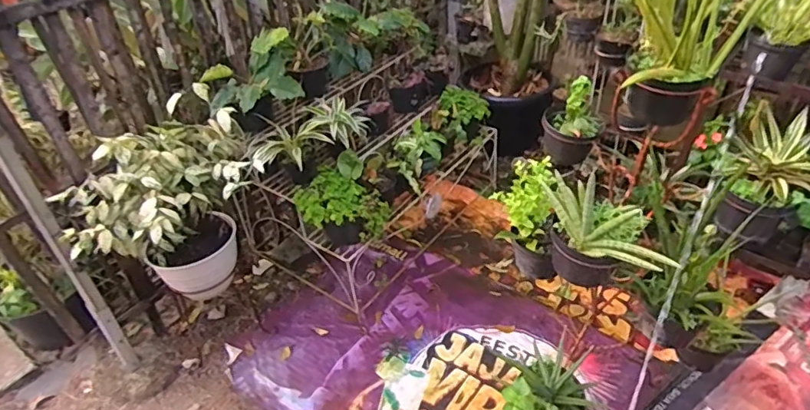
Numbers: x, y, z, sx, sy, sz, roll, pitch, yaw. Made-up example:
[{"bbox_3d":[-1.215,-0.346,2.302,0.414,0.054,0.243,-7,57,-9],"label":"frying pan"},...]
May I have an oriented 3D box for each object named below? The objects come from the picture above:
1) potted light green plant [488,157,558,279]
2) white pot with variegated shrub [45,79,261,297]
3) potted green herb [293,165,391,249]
[{"bbox_3d":[0.313,0.042,1.338,0.182,0.313,0.122,8,40,16],"label":"potted light green plant"},{"bbox_3d":[-0.693,0.005,1.610,0.344,0.584,0.582,8,40,16],"label":"white pot with variegated shrub"},{"bbox_3d":[-0.217,0.031,1.764,0.308,0.167,0.256,17,43,25],"label":"potted green herb"}]

